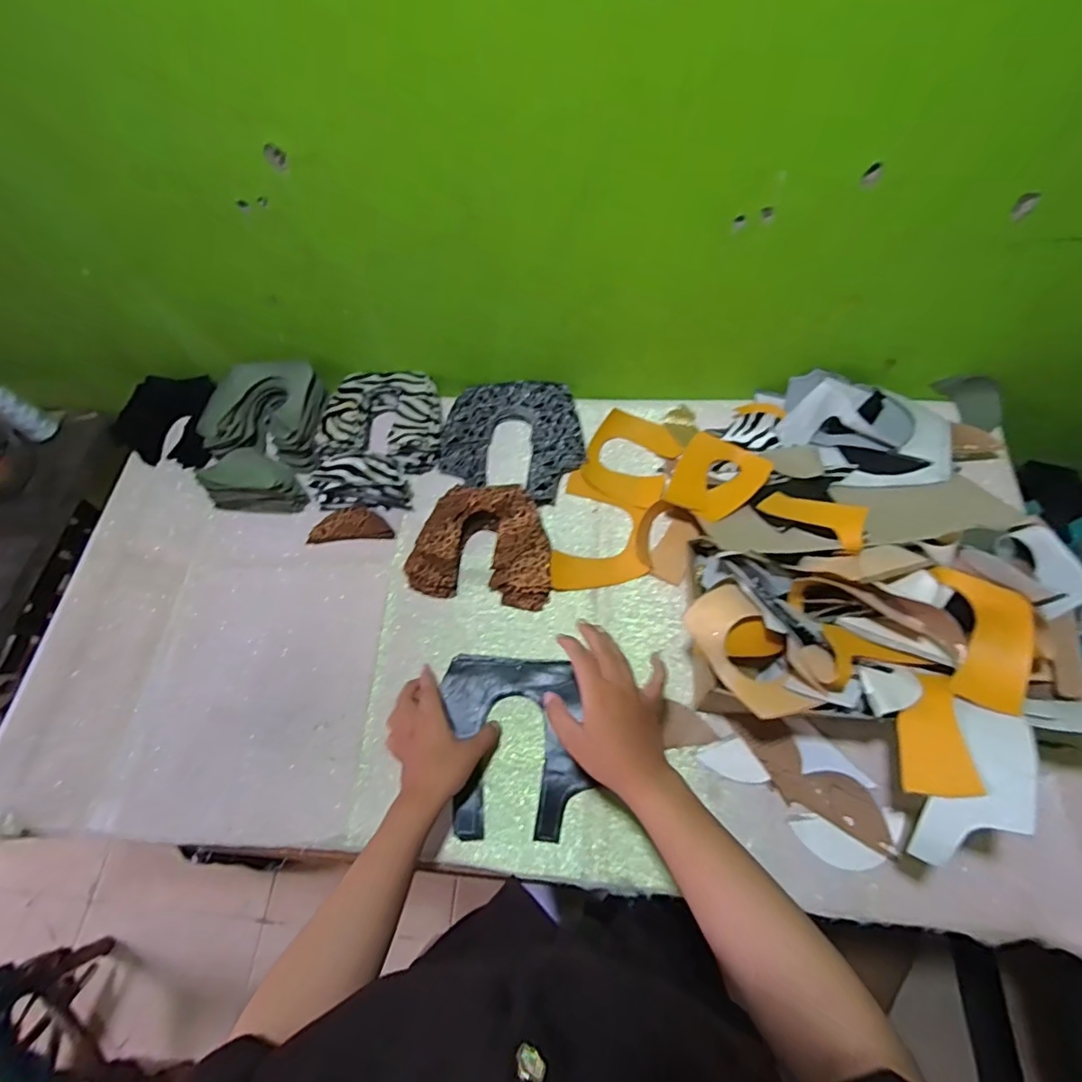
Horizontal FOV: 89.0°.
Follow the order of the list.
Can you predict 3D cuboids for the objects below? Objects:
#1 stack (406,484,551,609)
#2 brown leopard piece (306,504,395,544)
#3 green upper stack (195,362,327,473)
[{"bbox_3d":[-0.070,0.003,0.683,0.175,0.047,0.137,8,65,8],"label":"stack"},{"bbox_3d":[-0.250,-0.023,0.727,0.108,0.013,0.045,-5,64,2],"label":"brown leopard piece"},{"bbox_3d":[-0.382,-0.178,0.787,0.163,0.072,0.142,4,64,6],"label":"green upper stack"}]

